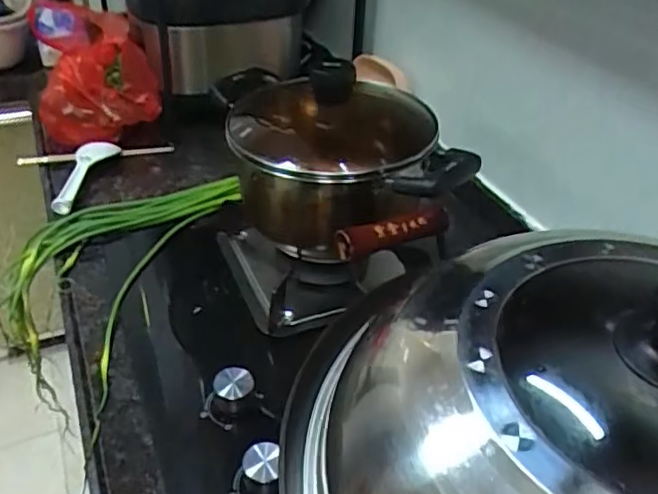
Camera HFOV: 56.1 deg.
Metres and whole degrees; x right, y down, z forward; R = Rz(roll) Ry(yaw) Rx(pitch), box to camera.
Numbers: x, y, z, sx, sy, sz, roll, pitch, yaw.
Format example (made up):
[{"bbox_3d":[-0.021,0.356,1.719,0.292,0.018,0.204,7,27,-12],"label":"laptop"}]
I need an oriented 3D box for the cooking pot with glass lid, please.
[{"bbox_3d":[0.004,-0.111,0.698,0.235,0.179,0.258,-1,38,-6],"label":"cooking pot with glass lid"}]

